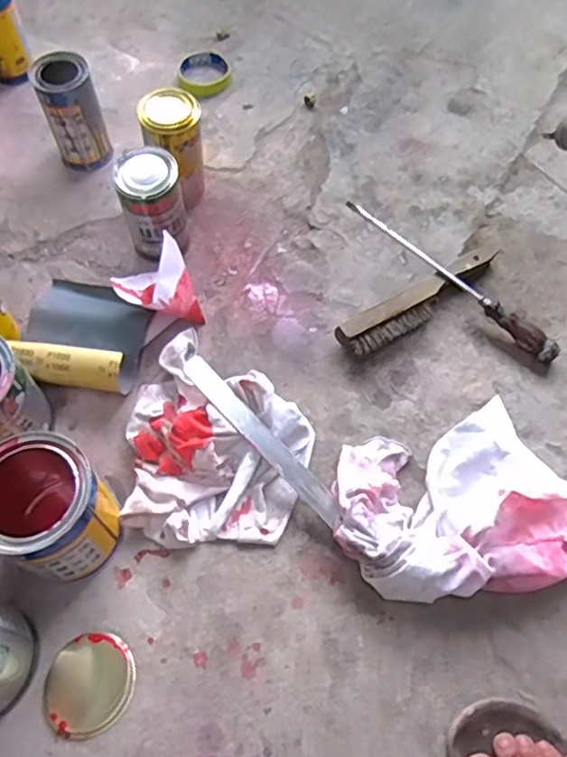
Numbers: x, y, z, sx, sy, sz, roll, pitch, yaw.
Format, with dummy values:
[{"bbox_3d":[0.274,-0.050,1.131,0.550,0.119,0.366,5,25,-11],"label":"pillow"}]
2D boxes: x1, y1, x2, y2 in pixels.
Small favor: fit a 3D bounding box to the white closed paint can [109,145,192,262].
[{"bbox_3d":[-0.157,-0.204,0.732,0.073,0.141,0.068,1,62,-2],"label":"white closed paint can"}]

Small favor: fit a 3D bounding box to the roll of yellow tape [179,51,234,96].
[{"bbox_3d":[-0.123,-0.479,0.942,0.080,0.015,0.097,-10,66,-7],"label":"roll of yellow tape"}]

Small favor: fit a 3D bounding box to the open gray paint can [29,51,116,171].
[{"bbox_3d":[-0.281,-0.353,0.804,0.071,0.138,0.070,1,62,-2],"label":"open gray paint can"}]

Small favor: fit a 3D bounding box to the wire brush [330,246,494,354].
[{"bbox_3d":[0.176,-0.099,0.745,0.255,0.043,0.051,-32,69,-17],"label":"wire brush"}]

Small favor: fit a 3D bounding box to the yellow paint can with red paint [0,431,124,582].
[{"bbox_3d":[-0.219,0.121,0.563,0.104,0.120,0.118,-34,69,-18],"label":"yellow paint can with red paint"}]

